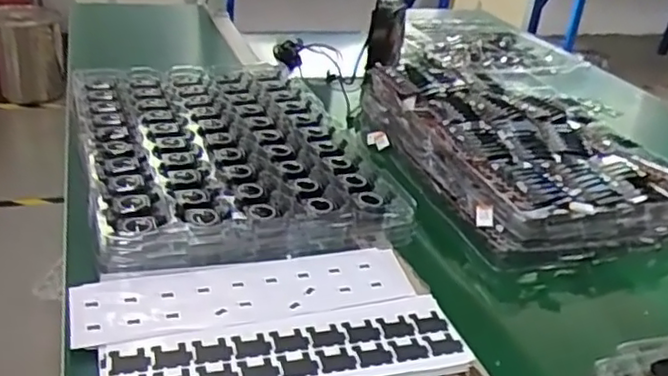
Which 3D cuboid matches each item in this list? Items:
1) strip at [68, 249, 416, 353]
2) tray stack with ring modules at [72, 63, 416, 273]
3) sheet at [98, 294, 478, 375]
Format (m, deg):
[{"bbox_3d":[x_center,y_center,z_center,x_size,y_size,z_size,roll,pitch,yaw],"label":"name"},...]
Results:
[{"bbox_3d":[-0.078,0.096,0.624,0.315,0.006,0.091,-6,31,-20],"label":"strip"},{"bbox_3d":[-0.141,-0.056,0.833,0.321,0.049,0.445,-7,31,-21],"label":"tray stack with ring modules"},{"bbox_3d":[-0.036,0.138,0.554,0.299,0.008,0.094,-5,30,-18],"label":"sheet"}]

